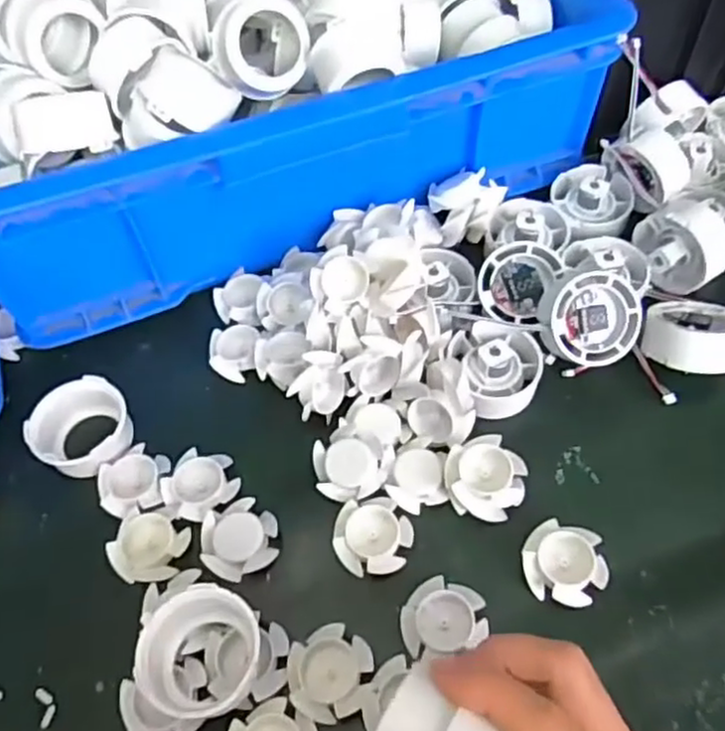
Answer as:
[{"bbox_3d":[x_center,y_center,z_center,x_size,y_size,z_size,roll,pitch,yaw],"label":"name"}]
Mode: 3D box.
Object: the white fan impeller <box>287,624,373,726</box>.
[{"bbox_3d":[-0.015,0.145,0.322,0.040,0.013,0.039,-1,58,2],"label":"white fan impeller"}]

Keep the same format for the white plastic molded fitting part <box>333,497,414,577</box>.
[{"bbox_3d":[0.006,0.090,0.358,0.040,0.011,0.037,-6,58,0],"label":"white plastic molded fitting part"}]

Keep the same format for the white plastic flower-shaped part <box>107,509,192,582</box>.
[{"bbox_3d":[-0.113,0.096,0.361,0.037,0.009,0.035,14,59,11],"label":"white plastic flower-shaped part"}]

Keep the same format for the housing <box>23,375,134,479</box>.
[{"bbox_3d":[-0.162,0.038,0.398,0.054,0.028,0.055,-1,58,2],"label":"housing"}]

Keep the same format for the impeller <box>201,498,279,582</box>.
[{"bbox_3d":[-0.065,0.092,0.363,0.040,0.011,0.037,-1,58,2],"label":"impeller"}]

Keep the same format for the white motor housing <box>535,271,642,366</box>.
[{"bbox_3d":[0.133,-0.027,0.405,0.054,0.023,0.057,32,94,-8],"label":"white motor housing"}]

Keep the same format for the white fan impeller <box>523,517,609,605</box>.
[{"bbox_3d":[0.101,0.100,0.344,0.040,0.013,0.037,-1,58,2],"label":"white fan impeller"}]

